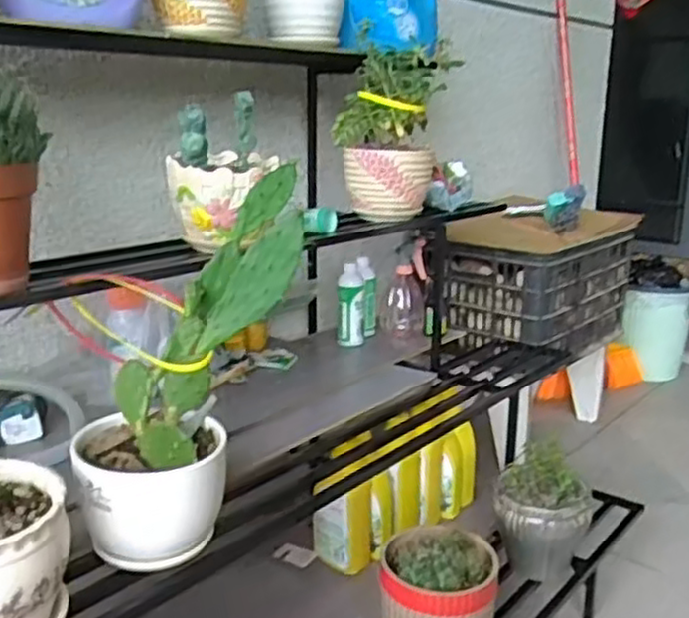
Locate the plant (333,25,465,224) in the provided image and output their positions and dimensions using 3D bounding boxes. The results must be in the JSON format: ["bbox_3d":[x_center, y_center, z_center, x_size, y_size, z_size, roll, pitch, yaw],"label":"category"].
[{"bbox_3d":[0.073,-0.276,1.127,0.157,0.258,0.129,-1,16,-6],"label":"plant"}]

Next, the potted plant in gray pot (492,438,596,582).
[{"bbox_3d":[0.282,0.304,1.073,0.133,0.168,0.114,8,17,22],"label":"potted plant in gray pot"}]

